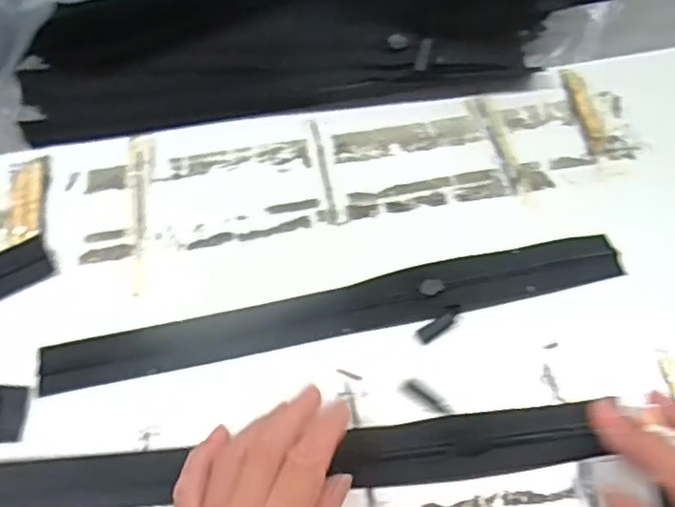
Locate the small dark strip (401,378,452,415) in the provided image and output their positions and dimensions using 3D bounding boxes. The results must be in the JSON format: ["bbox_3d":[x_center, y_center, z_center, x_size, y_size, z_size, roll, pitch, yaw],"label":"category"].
[{"bbox_3d":[0.050,0.080,0.384,0.030,0.004,0.009,35,66,15],"label":"small dark strip"}]

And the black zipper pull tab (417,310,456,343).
[{"bbox_3d":[0.059,0.043,0.406,0.025,0.006,0.008,-30,67,-17],"label":"black zipper pull tab"}]

